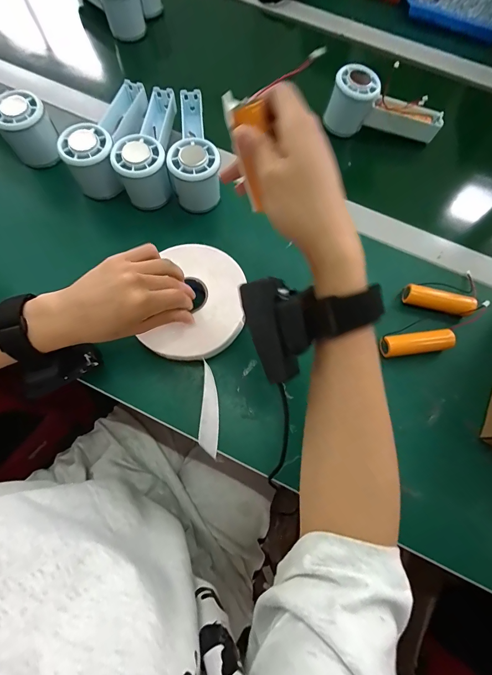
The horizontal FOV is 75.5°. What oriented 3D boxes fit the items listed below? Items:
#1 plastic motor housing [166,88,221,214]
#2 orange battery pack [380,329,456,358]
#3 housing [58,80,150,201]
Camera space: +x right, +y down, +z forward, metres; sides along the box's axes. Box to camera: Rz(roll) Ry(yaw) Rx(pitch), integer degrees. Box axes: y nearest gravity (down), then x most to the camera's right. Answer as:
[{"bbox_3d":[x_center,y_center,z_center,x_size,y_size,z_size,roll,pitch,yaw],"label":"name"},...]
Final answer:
[{"bbox_3d":[-0.070,-0.232,0.385,0.051,0.059,0.150,-10,73,-5],"label":"plastic motor housing"},{"bbox_3d":[0.179,0.007,0.337,0.075,0.019,0.021,-7,73,-4],"label":"orange battery pack"},{"bbox_3d":[-0.161,-0.243,0.383,0.059,0.063,0.153,15,72,2],"label":"housing"}]

